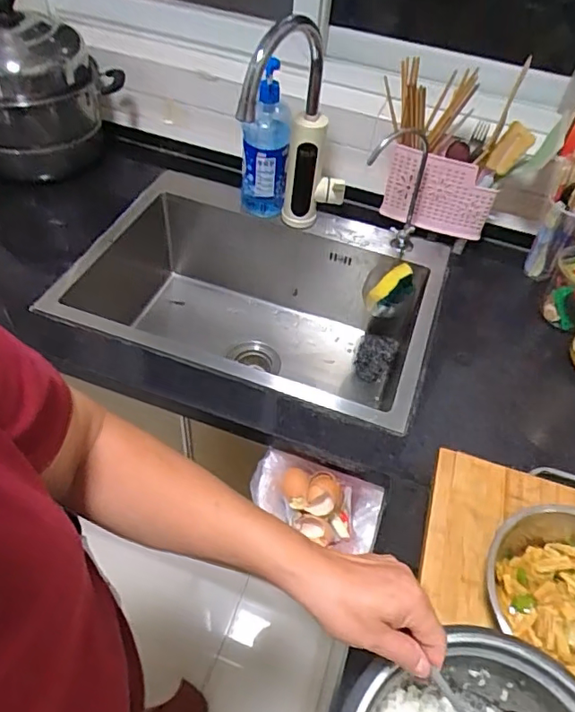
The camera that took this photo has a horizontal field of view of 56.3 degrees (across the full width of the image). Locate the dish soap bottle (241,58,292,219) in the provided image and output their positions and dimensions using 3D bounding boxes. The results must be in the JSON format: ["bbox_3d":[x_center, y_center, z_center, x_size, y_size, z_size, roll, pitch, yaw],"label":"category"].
[{"bbox_3d":[-0.036,-0.365,0.943,0.082,0.253,0.072,10,49,3],"label":"dish soap bottle"}]

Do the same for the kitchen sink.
[{"bbox_3d":[-0.089,-0.073,0.993,0.670,0.237,0.411,16,50,9],"label":"kitchen sink"}]

